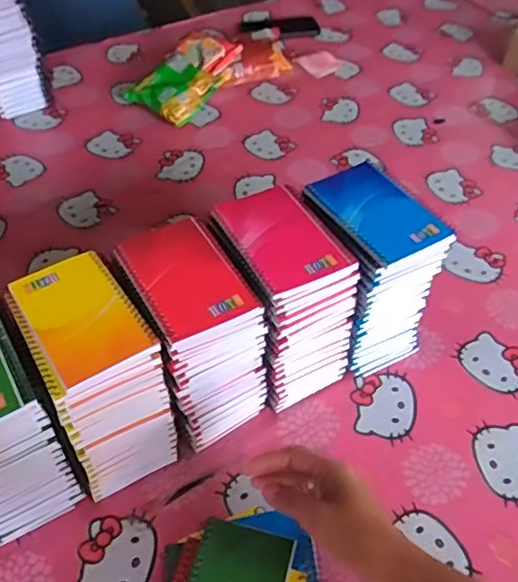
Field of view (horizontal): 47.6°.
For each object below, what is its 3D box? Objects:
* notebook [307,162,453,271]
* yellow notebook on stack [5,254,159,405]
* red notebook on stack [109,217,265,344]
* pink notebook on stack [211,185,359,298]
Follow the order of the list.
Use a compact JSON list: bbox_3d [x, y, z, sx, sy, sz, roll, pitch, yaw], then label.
[{"bbox_3d":[0.115,-0.077,0.564,0.083,0.014,0.125,-24,52,-21],"label":"notebook"},{"bbox_3d":[-0.151,0.022,0.488,0.087,0.010,0.123,-26,53,-22],"label":"yellow notebook on stack"},{"bbox_3d":[-0.066,-0.016,0.516,0.085,0.009,0.127,-24,52,-21],"label":"red notebook on stack"},{"bbox_3d":[0.021,-0.052,0.547,0.086,0.010,0.125,-21,51,-19],"label":"pink notebook on stack"}]

